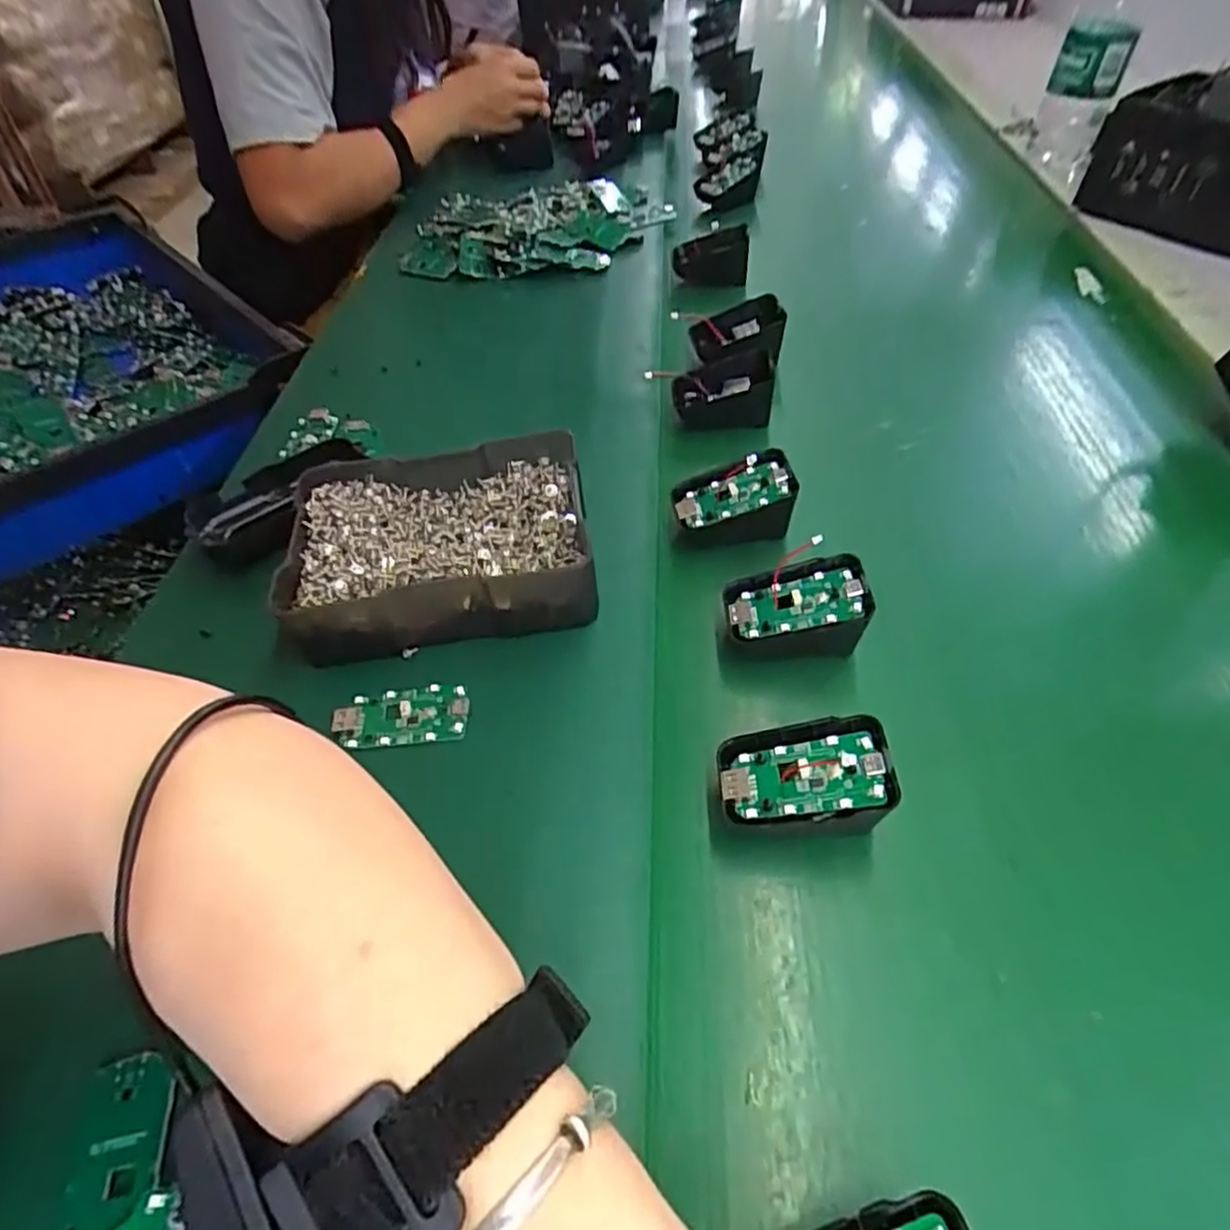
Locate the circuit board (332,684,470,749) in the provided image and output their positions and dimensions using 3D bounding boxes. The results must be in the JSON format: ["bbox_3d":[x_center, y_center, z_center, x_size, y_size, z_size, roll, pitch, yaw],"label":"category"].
[{"bbox_3d":[-0.105,0.050,0.346,0.065,0.007,0.030,-5,49,0],"label":"circuit board"}]

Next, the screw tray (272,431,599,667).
[{"bbox_3d":[-0.097,-0.039,0.399,0.161,0.051,0.124,-8,49,-3],"label":"screw tray"}]

